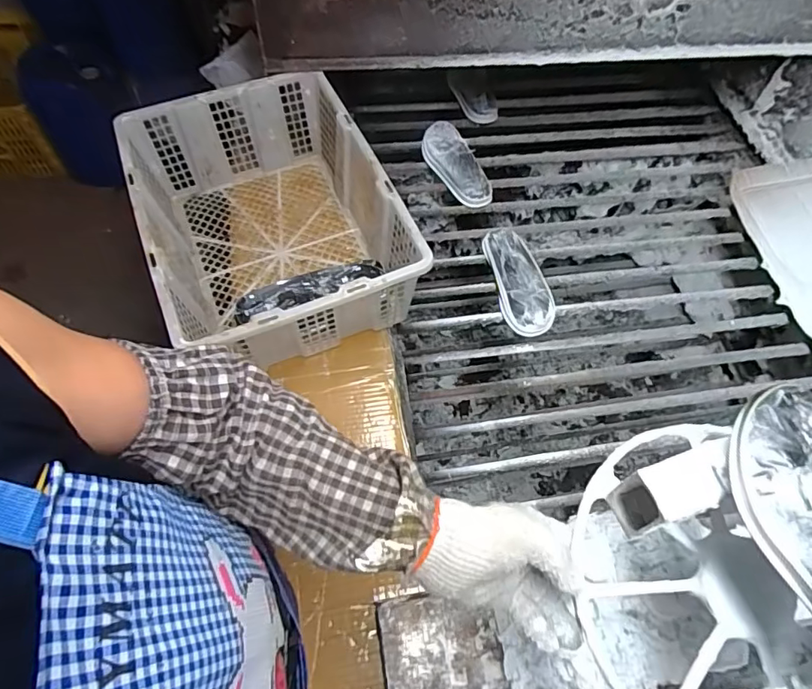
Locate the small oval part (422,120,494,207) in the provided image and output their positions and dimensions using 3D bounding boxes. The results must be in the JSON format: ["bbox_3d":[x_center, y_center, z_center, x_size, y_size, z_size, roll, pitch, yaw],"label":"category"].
[{"bbox_3d":[0.099,-0.371,1.075,0.091,0.051,0.223,-22,64,-15],"label":"small oval part"}]

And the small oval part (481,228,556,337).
[{"bbox_3d":[0.205,-0.113,0.928,0.094,0.040,0.222,-5,61,-6],"label":"small oval part"}]

